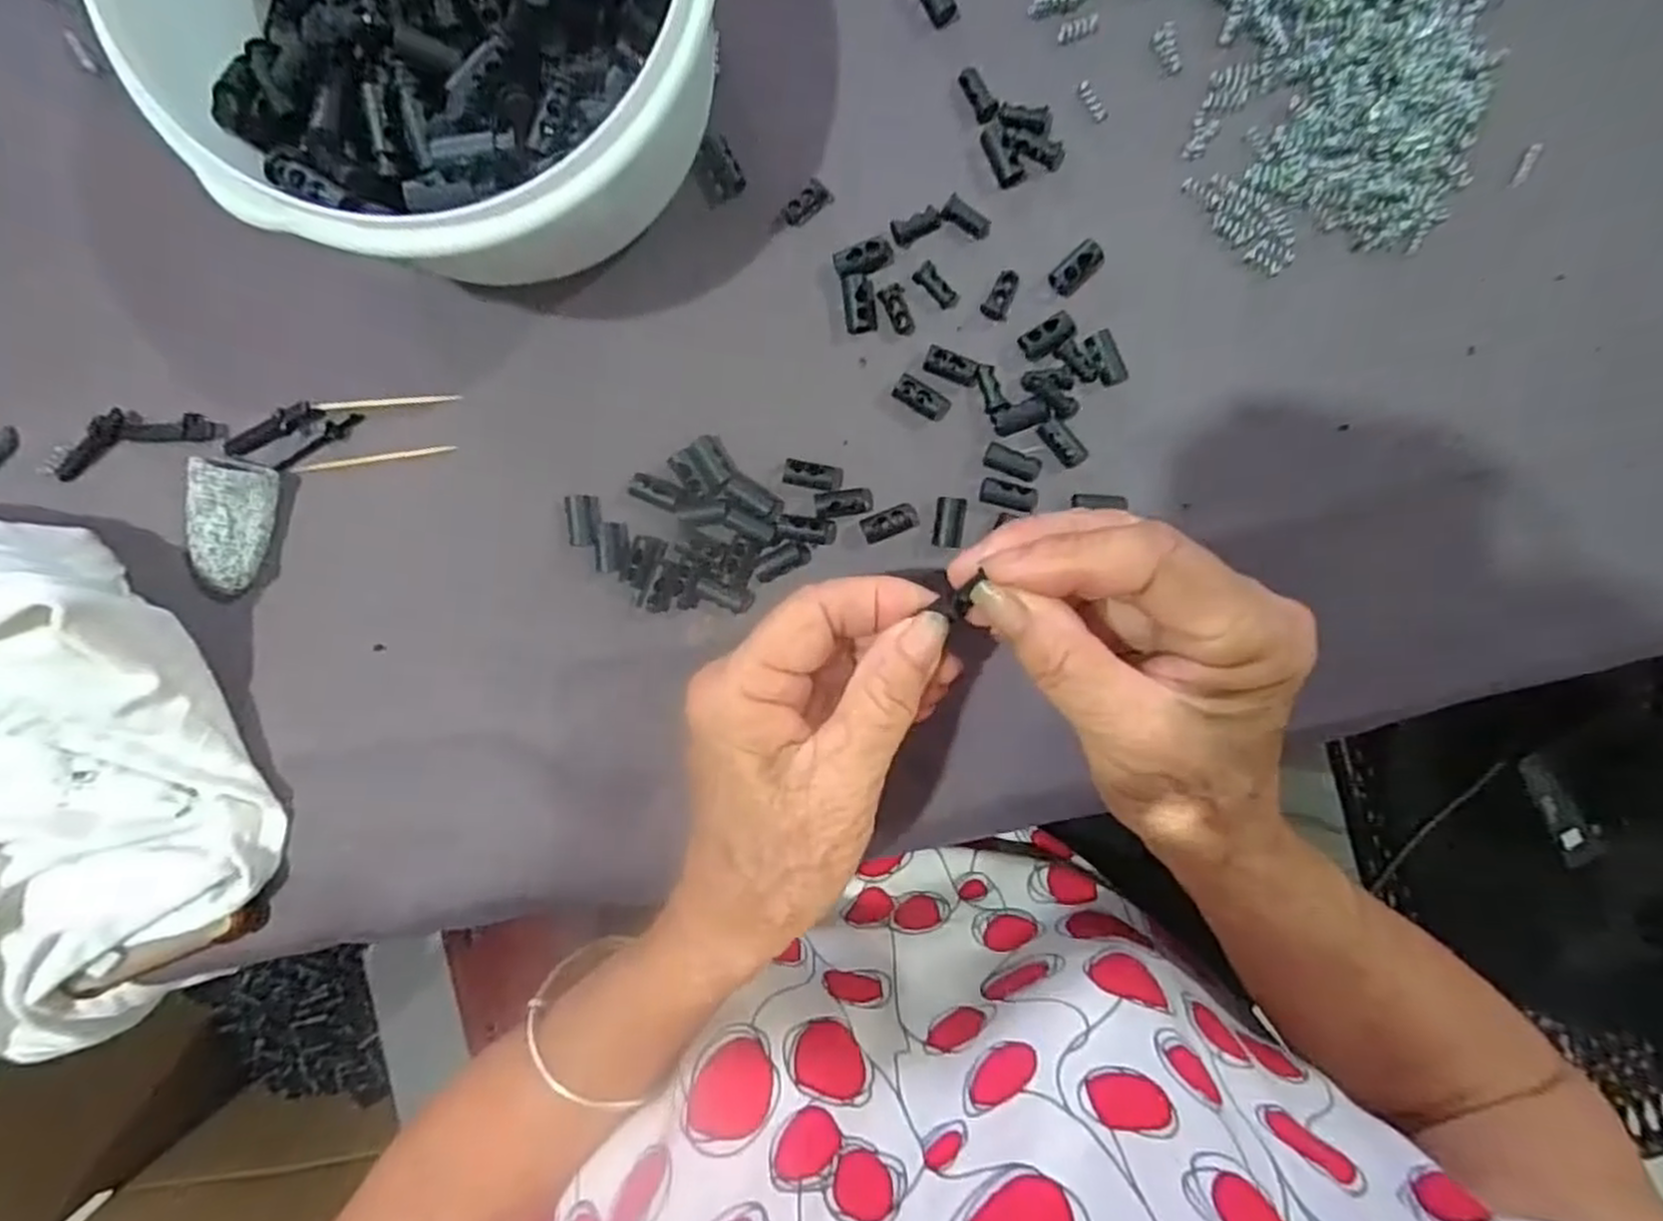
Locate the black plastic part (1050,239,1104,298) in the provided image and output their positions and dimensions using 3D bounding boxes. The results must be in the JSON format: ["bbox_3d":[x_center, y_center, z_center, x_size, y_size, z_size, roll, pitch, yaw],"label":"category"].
[{"bbox_3d":[0.086,-0.120,0.266,0.018,0.009,0.010,-42,95,5],"label":"black plastic part"}]

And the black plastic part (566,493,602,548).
[{"bbox_3d":[-0.091,-0.033,0.278,0.012,0.007,0.018,-5,97,1],"label":"black plastic part"}]

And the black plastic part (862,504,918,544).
[{"bbox_3d":[0.022,-0.032,0.276,0.022,0.005,0.010,-21,97,-10],"label":"black plastic part"}]

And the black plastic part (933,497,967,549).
[{"bbox_3d":[0.043,-0.032,0.278,0.011,0.005,0.018,7,97,-1],"label":"black plastic part"}]

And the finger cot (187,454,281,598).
[{"bbox_3d":[-0.215,-0.030,0.273,0.022,0.016,0.047,11,97,-1],"label":"finger cot"}]

